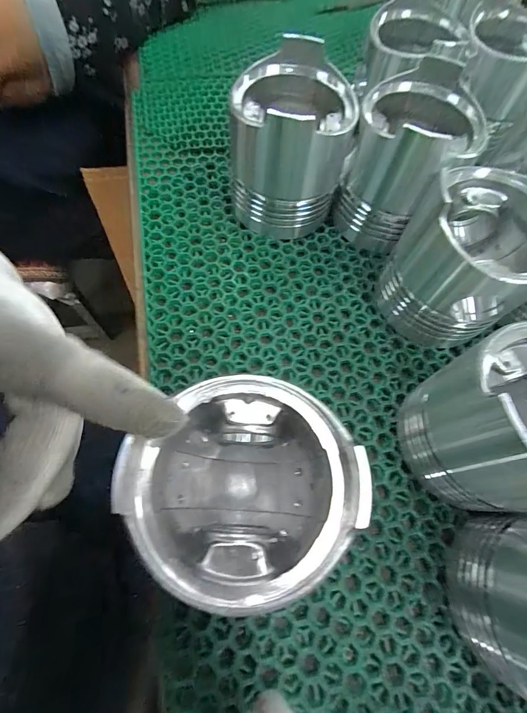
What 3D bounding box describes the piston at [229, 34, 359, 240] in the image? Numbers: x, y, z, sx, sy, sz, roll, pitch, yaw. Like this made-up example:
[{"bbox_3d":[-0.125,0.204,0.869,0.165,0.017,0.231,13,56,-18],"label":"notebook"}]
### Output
[{"bbox_3d":[0.017,-0.153,0.254,0.081,0.091,0.085,-11,68,-7],"label":"piston"}]

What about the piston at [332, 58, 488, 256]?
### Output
[{"bbox_3d":[0.103,-0.141,0.254,0.078,0.091,0.084,30,69,10],"label":"piston"}]

